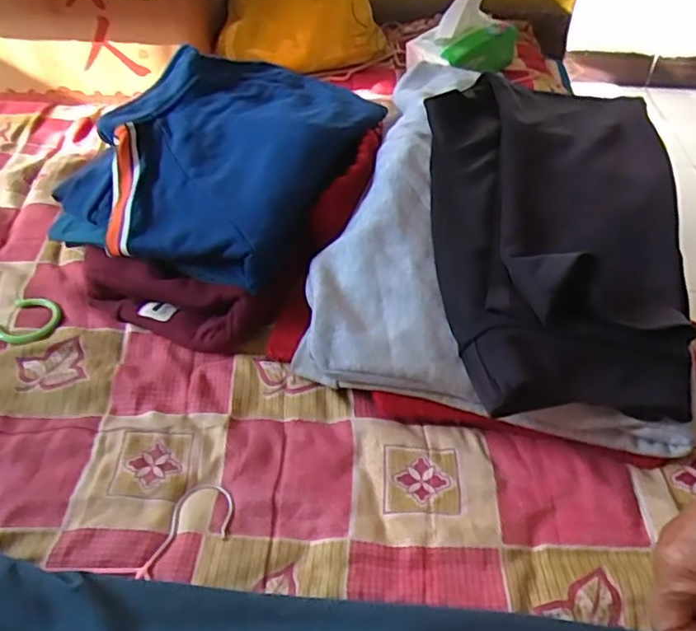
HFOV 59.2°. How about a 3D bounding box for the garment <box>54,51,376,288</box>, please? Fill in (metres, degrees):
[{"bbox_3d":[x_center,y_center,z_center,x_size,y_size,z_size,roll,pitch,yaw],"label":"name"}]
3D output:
[{"bbox_3d":[-0.120,-0.176,0.632,0.238,0.089,0.345,18,46,17],"label":"garment"}]

